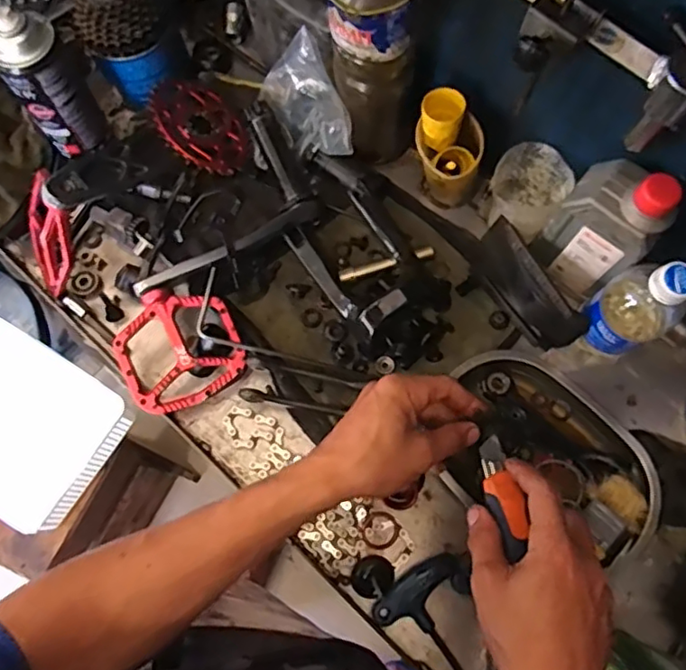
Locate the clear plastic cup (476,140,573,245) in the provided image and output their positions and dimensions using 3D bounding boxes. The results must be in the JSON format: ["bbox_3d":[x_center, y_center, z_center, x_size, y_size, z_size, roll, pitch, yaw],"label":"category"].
[{"bbox_3d":[0.175,-0.132,0.599,0.069,0.089,0.072,0,73,1],"label":"clear plastic cup"}]

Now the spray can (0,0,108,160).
[{"bbox_3d":[-0.287,-0.243,0.589,0.060,0.161,0.054,-34,75,-9],"label":"spray can"}]

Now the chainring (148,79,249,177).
[{"bbox_3d":[-0.154,-0.221,0.653,0.119,0.015,0.104,51,46,3],"label":"chainring"}]

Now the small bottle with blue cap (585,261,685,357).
[{"bbox_3d":[0.259,-0.023,0.539,0.070,0.168,0.060,-42,77,-11],"label":"small bottle with blue cap"}]

